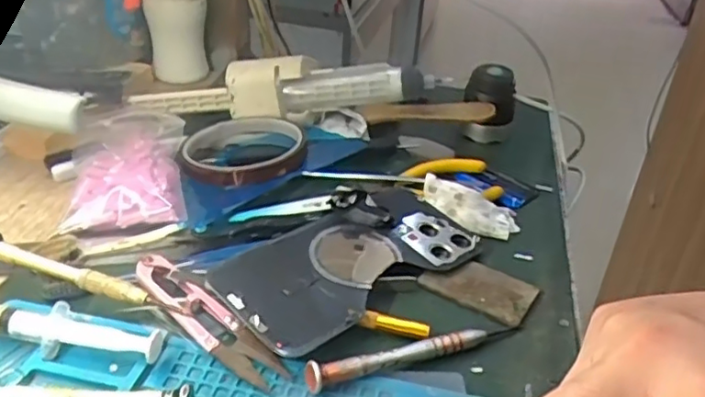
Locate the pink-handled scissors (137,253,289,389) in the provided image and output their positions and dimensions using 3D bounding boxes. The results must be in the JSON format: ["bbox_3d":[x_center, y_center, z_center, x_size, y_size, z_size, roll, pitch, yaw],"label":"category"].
[{"bbox_3d":[-0.072,0.057,0.307,0.098,0.013,0.019,28,39,32],"label":"pink-handled scissors"}]

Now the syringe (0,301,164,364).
[{"bbox_3d":[-0.152,0.062,0.294,0.128,0.020,0.017,5,32,1],"label":"syringe"}]

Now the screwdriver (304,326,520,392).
[{"bbox_3d":[0.032,0.072,0.301,0.112,0.013,0.009,-10,35,-21],"label":"screwdriver"}]

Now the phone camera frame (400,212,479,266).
[{"bbox_3d":[0.050,0.021,0.380,0.043,0.004,0.038,30,41,35],"label":"phone camera frame"}]

